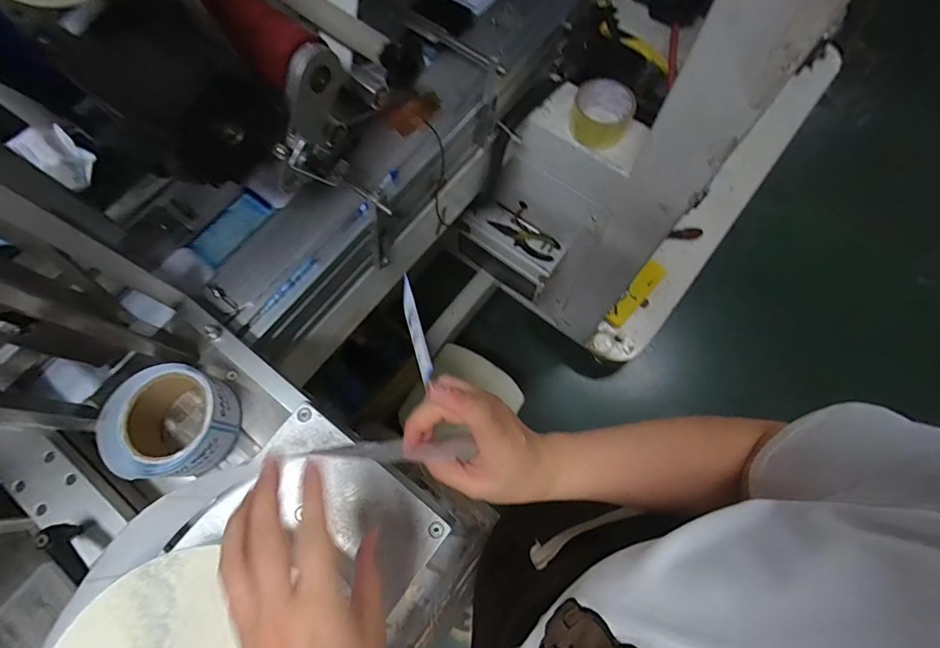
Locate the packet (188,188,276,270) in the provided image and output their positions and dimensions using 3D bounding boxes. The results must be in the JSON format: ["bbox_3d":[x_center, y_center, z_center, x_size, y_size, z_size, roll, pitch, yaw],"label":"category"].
[{"bbox_3d":[-0.288,-0.118,0.550,0.054,0.007,0.100,36,76,12],"label":"packet"}]

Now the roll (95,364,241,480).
[{"bbox_3d":[-0.292,0.097,0.445,0.109,0.056,0.101,0,72,1],"label":"roll"}]

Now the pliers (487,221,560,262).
[{"bbox_3d":[0.114,-0.183,0.938,0.150,0.011,0.057,36,76,12],"label":"pliers"}]

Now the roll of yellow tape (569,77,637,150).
[{"bbox_3d":[0.196,-0.313,0.683,0.090,0.062,0.082,20,73,8],"label":"roll of yellow tape"}]

